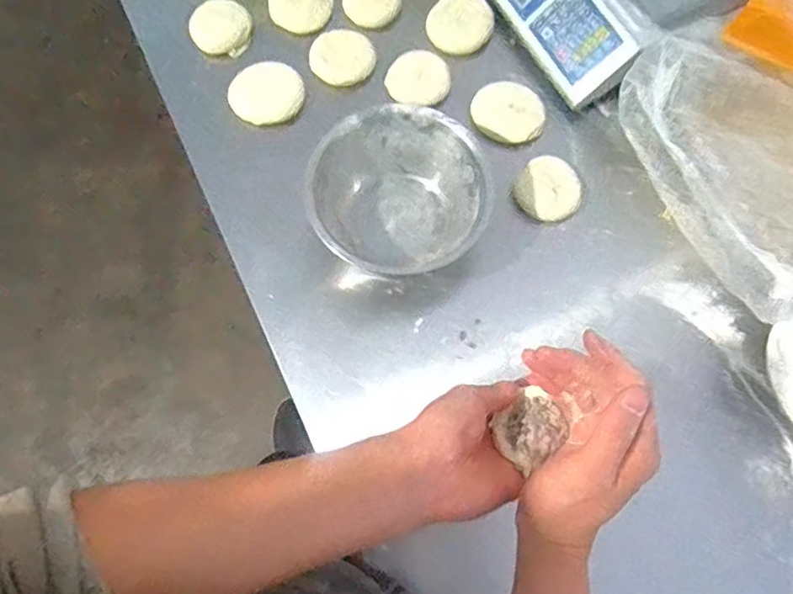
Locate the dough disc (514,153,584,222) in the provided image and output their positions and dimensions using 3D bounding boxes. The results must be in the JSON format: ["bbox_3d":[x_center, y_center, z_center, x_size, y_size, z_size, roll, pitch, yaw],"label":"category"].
[{"bbox_3d":[0.189,-0.134,0.752,0.079,0.020,0.085,0,73,1],"label":"dough disc"}]

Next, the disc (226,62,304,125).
[{"bbox_3d":[-0.172,-0.271,0.806,0.094,0.013,0.088,0,73,1],"label":"disc"}]

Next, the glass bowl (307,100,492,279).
[{"bbox_3d":[0.002,-0.124,0.723,0.197,0.082,0.180,0,73,1],"label":"glass bowl"}]

